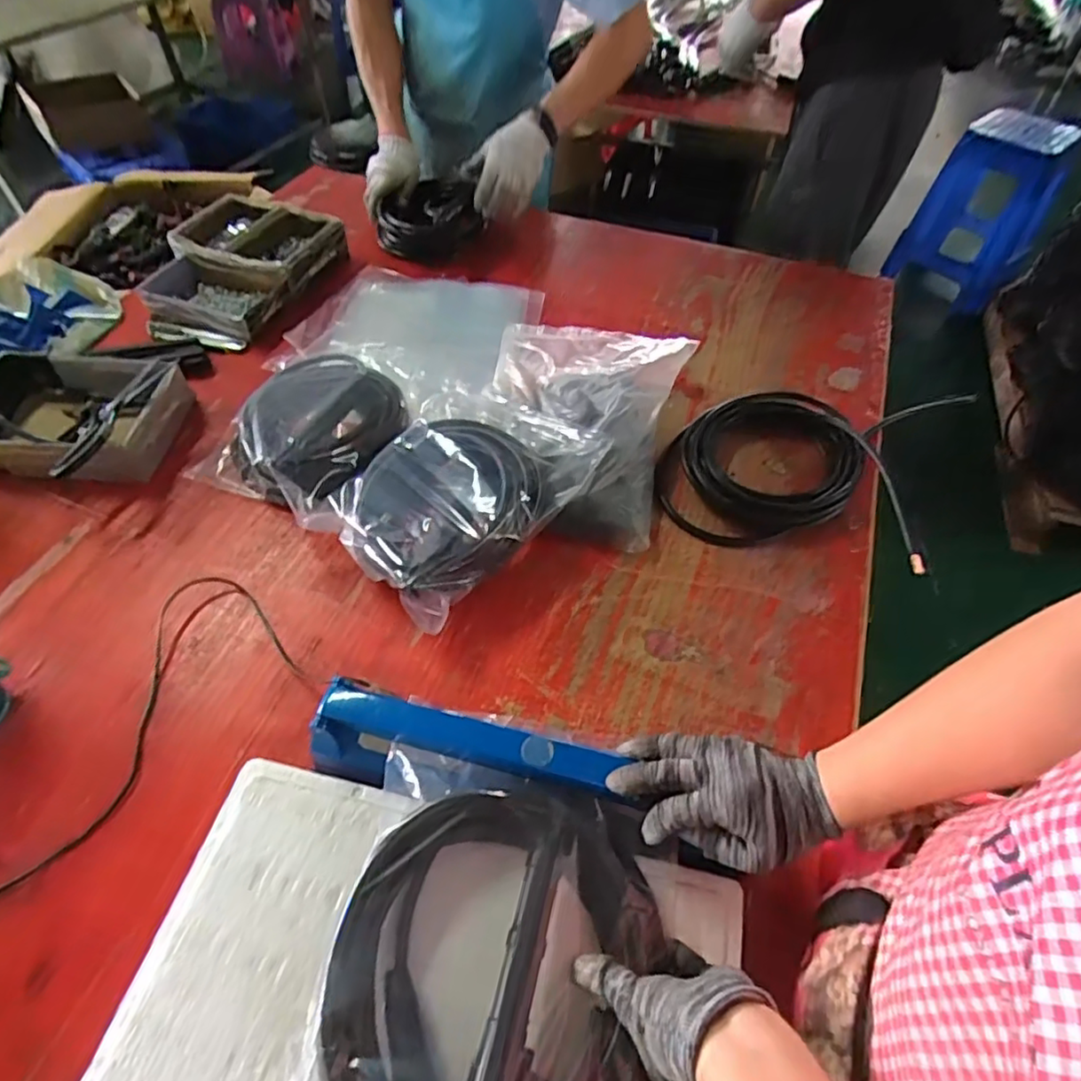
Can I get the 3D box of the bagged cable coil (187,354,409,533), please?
[{"bbox_3d":[-0.293,-0.149,0.844,0.245,0.062,0.264,1,53,-1],"label":"bagged cable coil"}]

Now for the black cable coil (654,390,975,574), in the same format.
[{"bbox_3d":[0.355,-0.111,0.839,0.369,0.060,0.307,13,54,9],"label":"black cable coil"}]

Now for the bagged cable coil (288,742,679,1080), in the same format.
[{"bbox_3d":[-0.032,0.295,0.428,0.227,0.063,0.265,12,53,8],"label":"bagged cable coil"}]

